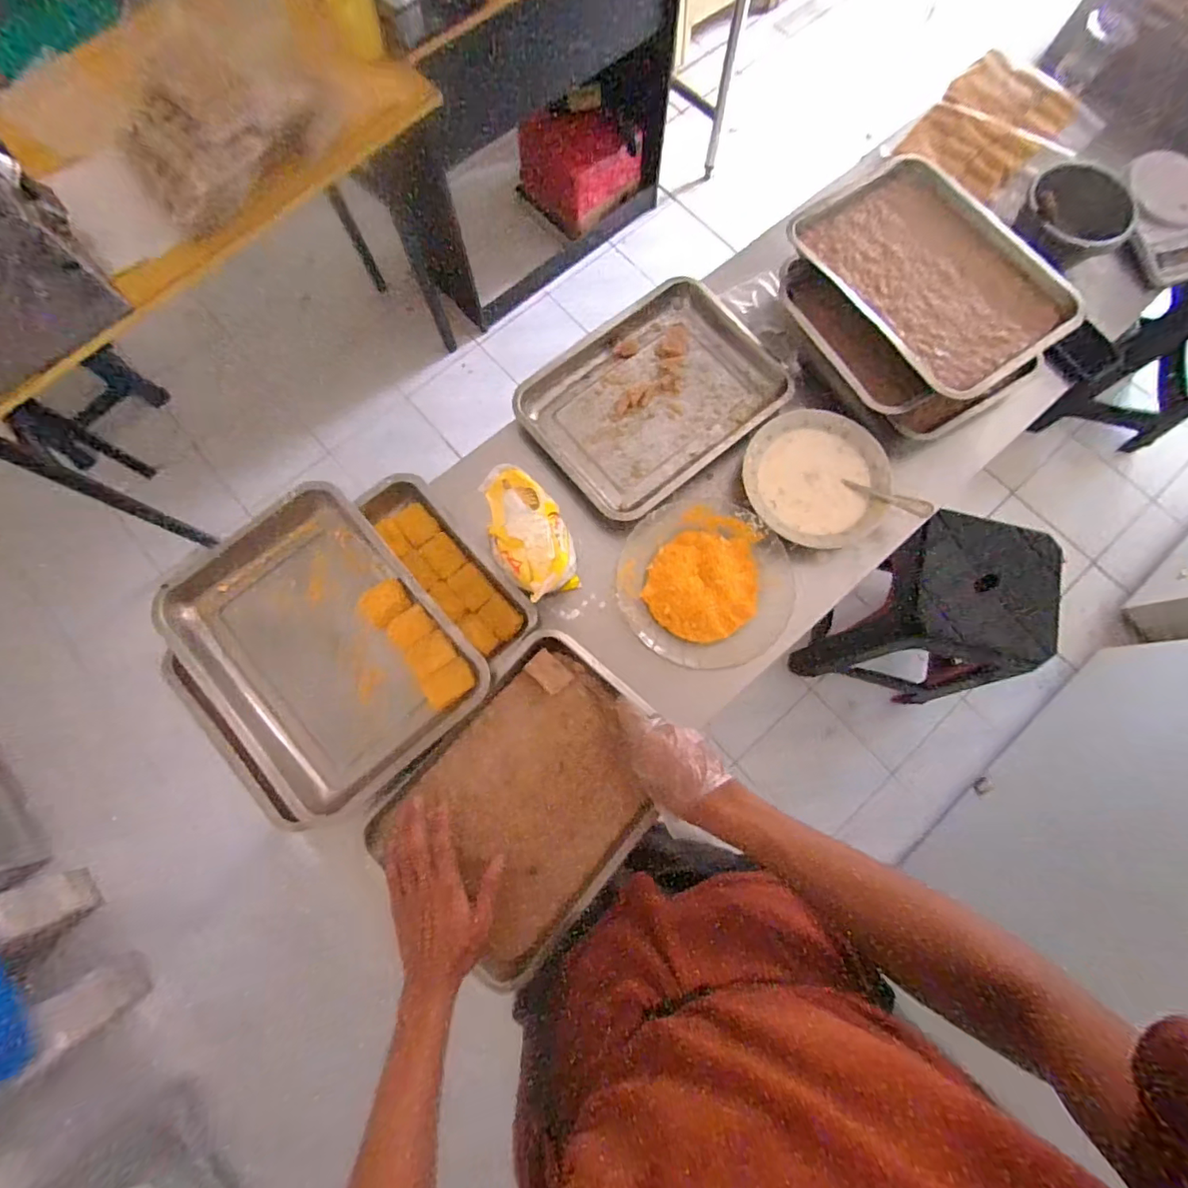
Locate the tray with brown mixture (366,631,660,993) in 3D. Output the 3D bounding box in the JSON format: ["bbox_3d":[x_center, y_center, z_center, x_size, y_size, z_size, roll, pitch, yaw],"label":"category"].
[{"bbox_3d":[-0.071,0.235,0.610,0.244,0.034,0.326,41,80,9],"label":"tray with brown mixture"}]

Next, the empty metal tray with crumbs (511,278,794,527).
[{"bbox_3d":[0.083,-0.279,0.741,0.336,0.041,0.260,-39,80,-9],"label":"empty metal tray with crumbs"}]

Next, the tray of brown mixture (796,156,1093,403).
[{"bbox_3d":[0.444,-0.432,0.697,0.238,0.045,0.350,-33,79,-8],"label":"tray of brown mixture"}]

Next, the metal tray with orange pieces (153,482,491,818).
[{"bbox_3d":[-0.320,0.059,0.606,0.256,0.054,0.336,-40,80,-9],"label":"metal tray with orange pieces"}]

